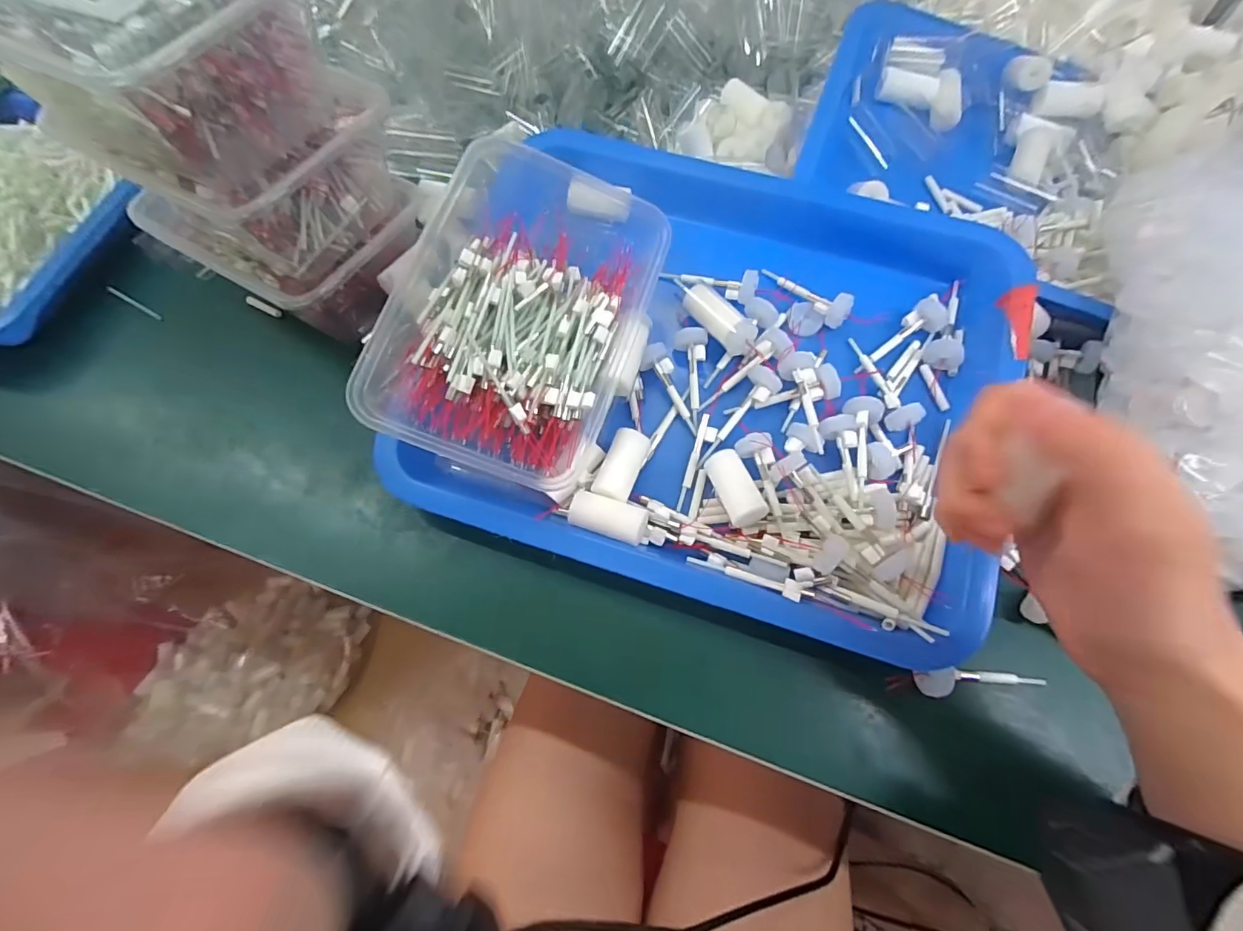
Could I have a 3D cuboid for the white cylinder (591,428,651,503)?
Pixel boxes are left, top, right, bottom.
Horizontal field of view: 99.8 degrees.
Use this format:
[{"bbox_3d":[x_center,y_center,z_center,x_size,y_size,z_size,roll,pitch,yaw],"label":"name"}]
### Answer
[{"bbox_3d":[0.000,0.000,0.296,0.020,0.016,0.041,21,67,12],"label":"white cylinder"}]

